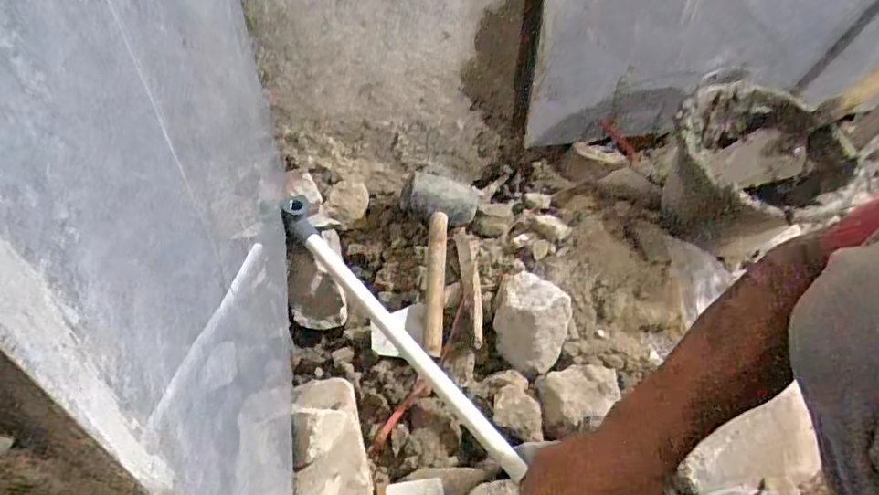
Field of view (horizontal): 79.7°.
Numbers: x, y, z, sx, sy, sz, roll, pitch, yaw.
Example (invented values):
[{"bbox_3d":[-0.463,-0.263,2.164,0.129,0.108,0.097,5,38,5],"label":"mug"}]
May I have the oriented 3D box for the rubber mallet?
[{"bbox_3d":[-0.002,0.010,0.758,0.106,0.065,0.299,4,60,3],"label":"rubber mallet"}]

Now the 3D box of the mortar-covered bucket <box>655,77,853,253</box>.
[{"bbox_3d":[0.428,-0.100,0.738,0.201,0.168,0.232,34,55,28],"label":"mortar-covered bucket"}]

